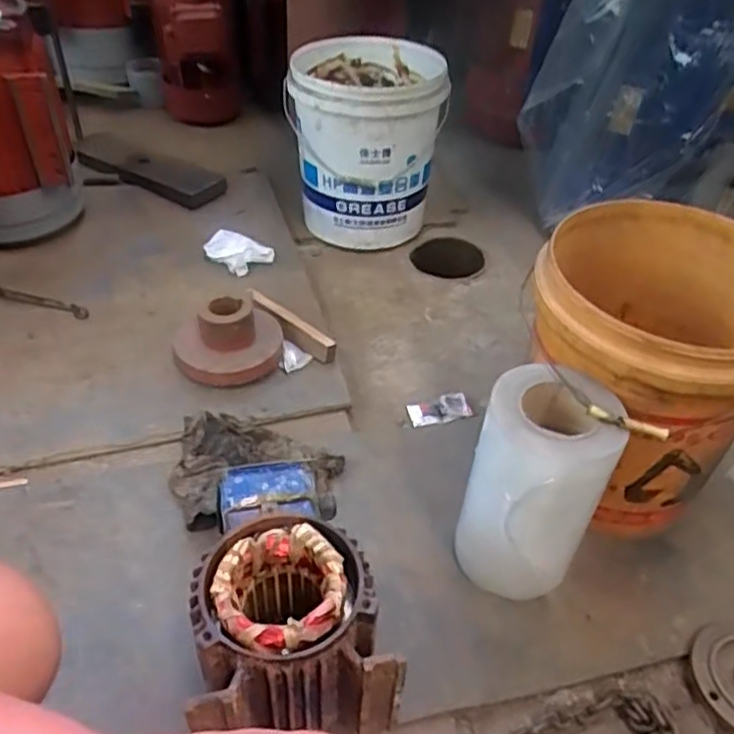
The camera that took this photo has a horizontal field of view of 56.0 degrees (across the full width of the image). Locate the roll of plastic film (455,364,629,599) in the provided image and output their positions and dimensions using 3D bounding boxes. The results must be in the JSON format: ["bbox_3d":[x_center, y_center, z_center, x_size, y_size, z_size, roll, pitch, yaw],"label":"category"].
[{"bbox_3d":[0.179,0.142,0.761,0.131,0.263,0.154,15,44,10],"label":"roll of plastic film"}]

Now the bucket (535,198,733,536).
[{"bbox_3d":[0.327,0.003,0.845,0.281,0.288,0.286,22,46,17],"label":"bucket"}]

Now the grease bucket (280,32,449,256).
[{"bbox_3d":[-0.010,-0.405,1.270,0.252,0.305,0.261,3,43,-3],"label":"grease bucket"}]

